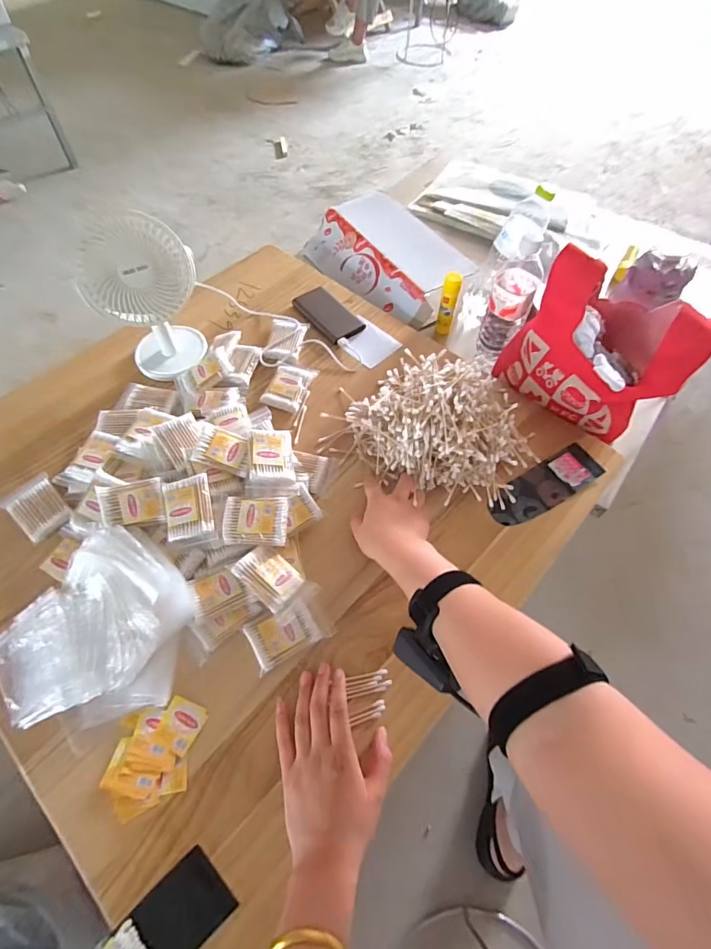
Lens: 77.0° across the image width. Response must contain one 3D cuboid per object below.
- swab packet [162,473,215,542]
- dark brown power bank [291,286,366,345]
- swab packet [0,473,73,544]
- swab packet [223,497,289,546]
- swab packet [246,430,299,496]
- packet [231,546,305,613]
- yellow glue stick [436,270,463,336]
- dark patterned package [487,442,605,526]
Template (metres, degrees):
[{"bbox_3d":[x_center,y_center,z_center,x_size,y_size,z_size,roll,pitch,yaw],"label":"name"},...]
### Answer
[{"bbox_3d":[-0.201,0.040,0.535,0.057,0.009,0.072,-11,77,4],"label":"swab packet"},{"bbox_3d":[-0.047,-0.279,0.783,0.072,0.019,0.131,-33,65,-19],"label":"dark brown power bank"},{"bbox_3d":[-0.415,0.043,0.582,0.060,0.007,0.087,-39,68,-22],"label":"swab packet"},{"bbox_3d":[-0.119,0.054,0.535,0.073,0.018,0.056,1,59,-1],"label":"swab packet"},{"bbox_3d":[-0.106,-0.019,0.574,0.060,0.034,0.087,0,59,-2],"label":"swab packet"},{"bbox_3d":[-0.097,0.117,0.515,0.074,0.016,0.055,41,48,15],"label":"packet"},{"bbox_3d":[0.166,-0.306,0.803,0.030,0.114,0.024,12,60,6],"label":"yellow glue stick"},{"bbox_3d":[0.259,0.015,0.611,0.171,0.011,0.058,-27,64,-17],"label":"dark patterned package"}]

